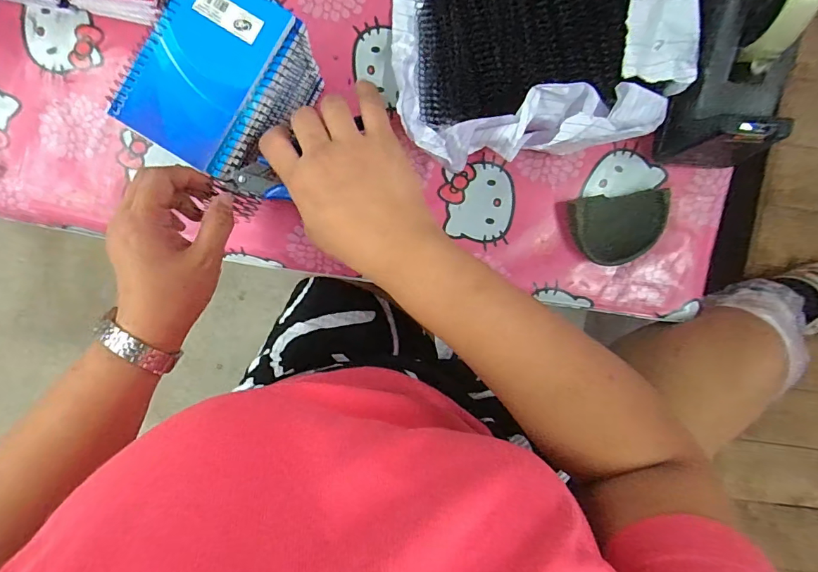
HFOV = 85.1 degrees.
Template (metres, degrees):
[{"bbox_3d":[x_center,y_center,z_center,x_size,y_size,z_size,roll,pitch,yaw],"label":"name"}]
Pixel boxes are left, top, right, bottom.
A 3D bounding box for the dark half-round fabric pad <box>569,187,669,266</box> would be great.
[{"bbox_3d":[0.199,-0.055,0.430,0.086,0.031,0.065,-3,95,-1],"label":"dark half-round fabric pad"}]

